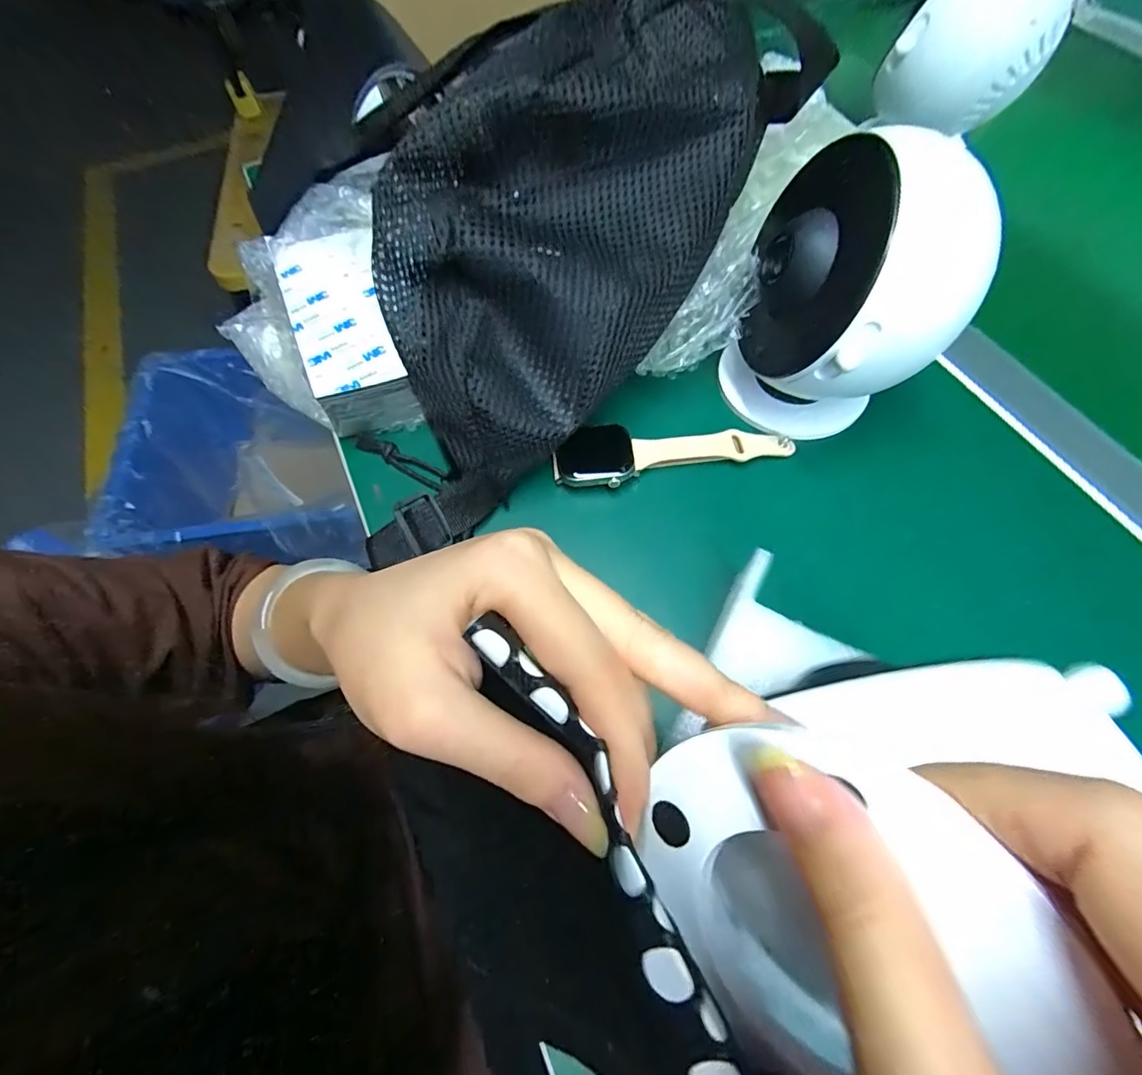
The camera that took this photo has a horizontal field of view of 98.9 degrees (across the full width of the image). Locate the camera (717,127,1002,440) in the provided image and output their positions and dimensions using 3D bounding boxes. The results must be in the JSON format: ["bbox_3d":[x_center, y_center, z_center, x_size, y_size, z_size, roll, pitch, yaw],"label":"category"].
[{"bbox_3d":[0.127,-0.110,0.227,0.095,0.106,0.089,23,67,12],"label":"camera"}]

